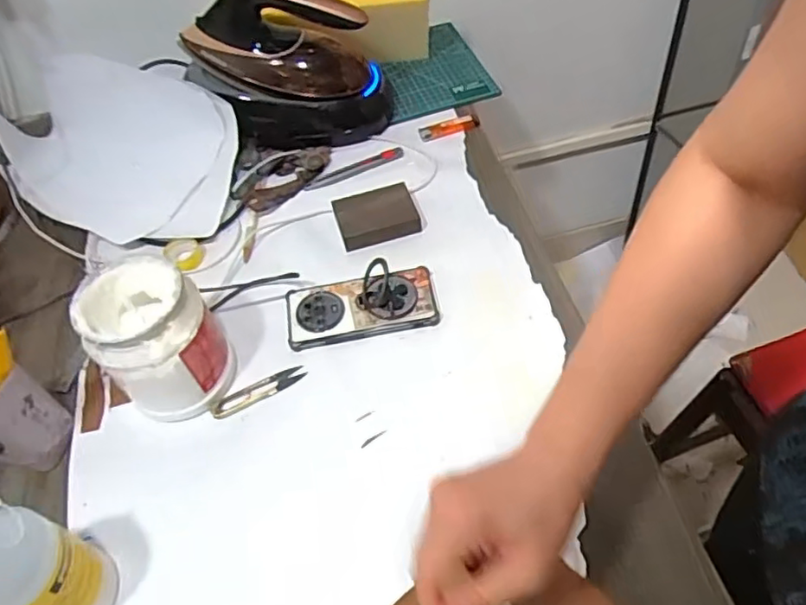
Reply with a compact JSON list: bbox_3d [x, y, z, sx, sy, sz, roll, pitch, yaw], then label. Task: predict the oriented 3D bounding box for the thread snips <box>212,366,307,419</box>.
[{"bbox_3d":[-0.153,0.094,0.658,0.101,0.008,0.024,-27,54,-14],"label":"thread snips"}]

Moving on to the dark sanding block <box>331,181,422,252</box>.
[{"bbox_3d":[-0.036,-0.116,0.818,0.101,0.027,0.081,-15,52,-6],"label":"dark sanding block"}]

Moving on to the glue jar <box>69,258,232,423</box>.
[{"bbox_3d":[-0.241,0.040,0.616,0.102,0.140,0.099,-3,52,4],"label":"glue jar"}]

